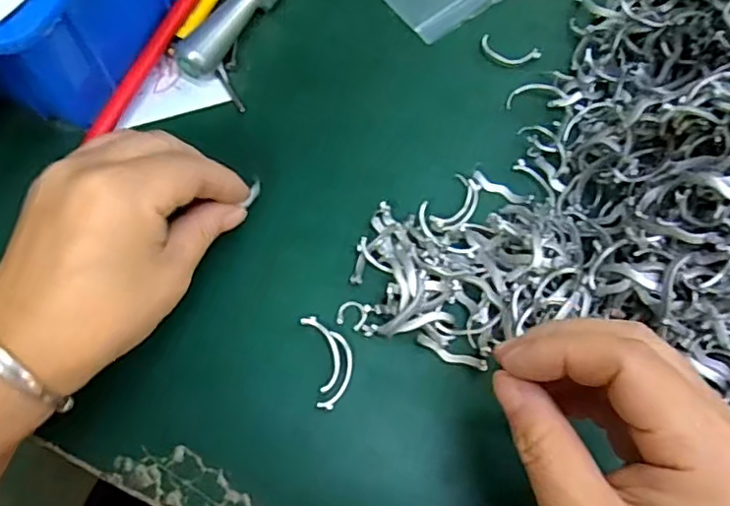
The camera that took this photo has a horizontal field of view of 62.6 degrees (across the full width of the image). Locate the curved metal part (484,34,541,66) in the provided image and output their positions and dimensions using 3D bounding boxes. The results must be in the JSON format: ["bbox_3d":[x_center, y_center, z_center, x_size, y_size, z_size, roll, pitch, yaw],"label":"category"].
[{"bbox_3d":[0.082,-0.113,0.337,0.034,0.004,0.015,16,70,5],"label":"curved metal part"}]

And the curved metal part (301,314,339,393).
[{"bbox_3d":[-0.018,0.045,0.275,0.012,0.004,0.035,-15,70,-6],"label":"curved metal part"}]

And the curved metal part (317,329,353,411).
[{"bbox_3d":[-0.012,0.053,0.272,0.012,0.004,0.034,10,69,3],"label":"curved metal part"}]

